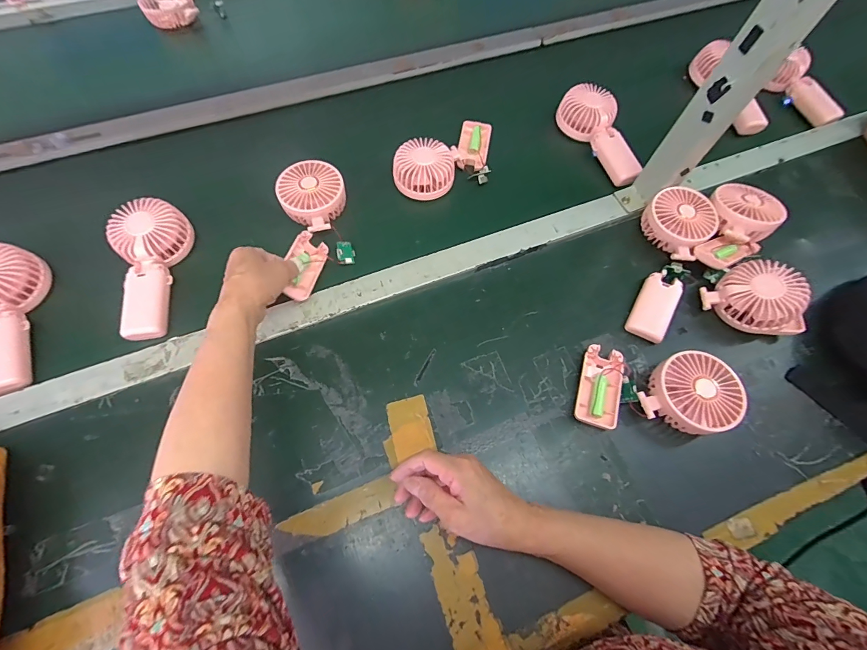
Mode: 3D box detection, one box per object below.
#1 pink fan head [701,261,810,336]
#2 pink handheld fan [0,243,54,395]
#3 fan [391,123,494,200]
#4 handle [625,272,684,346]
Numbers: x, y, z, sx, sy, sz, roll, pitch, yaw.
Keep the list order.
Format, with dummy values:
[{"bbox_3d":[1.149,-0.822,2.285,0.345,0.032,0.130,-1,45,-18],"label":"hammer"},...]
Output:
[{"bbox_3d":[0.391,-0.030,0.461,0.096,0.060,0.086,-6,66,-5],"label":"pink fan head"},{"bbox_3d":[-0.489,-0.013,0.431,0.084,0.045,0.170,-27,69,-14],"label":"pink handheld fan"},{"bbox_3d":[0.031,-0.245,0.555,0.180,0.048,0.096,-39,72,-18],"label":"fan"},{"bbox_3d":[0.279,-0.022,0.478,0.045,0.023,0.091,29,68,11],"label":"handle"}]

